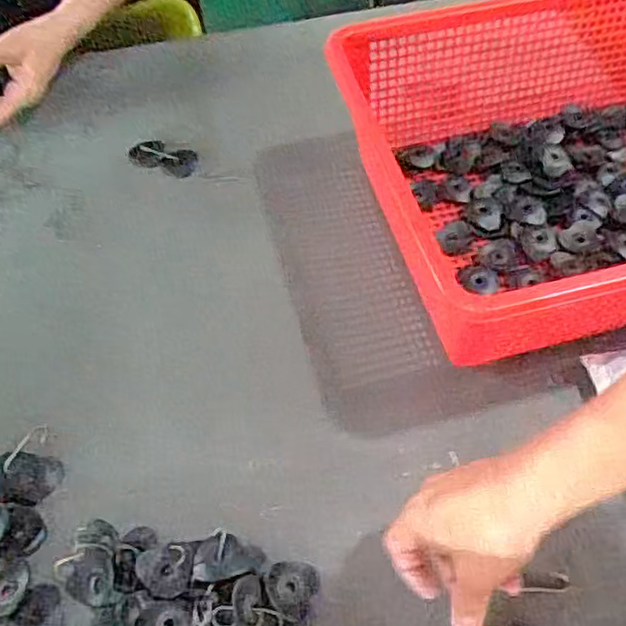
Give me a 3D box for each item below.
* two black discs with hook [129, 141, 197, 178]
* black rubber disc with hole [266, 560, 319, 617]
[{"bbox_3d":[-0.146,-0.152,0.647,0.072,0.006,0.033,20,59,15],"label":"two black discs with hook"},{"bbox_3d":[-0.014,0.170,0.418,0.030,0.004,0.033,-1,56,2],"label":"black rubber disc with hole"}]

